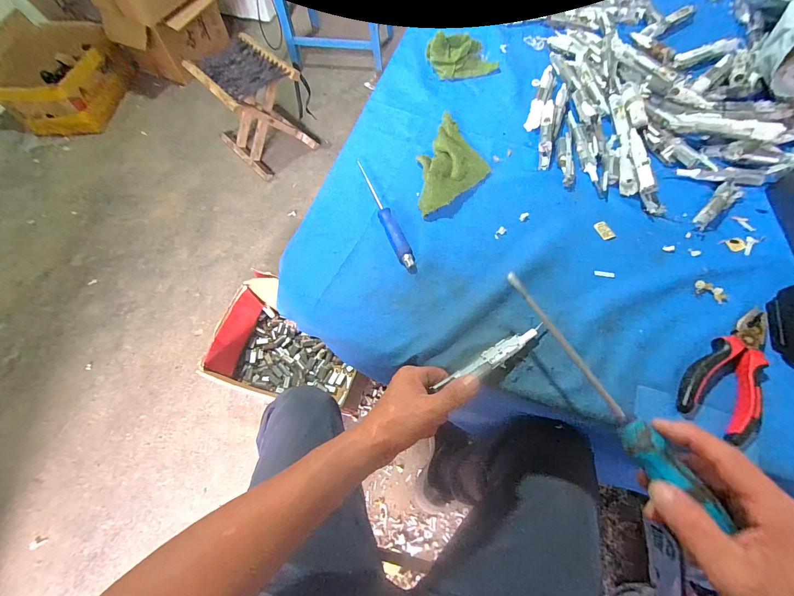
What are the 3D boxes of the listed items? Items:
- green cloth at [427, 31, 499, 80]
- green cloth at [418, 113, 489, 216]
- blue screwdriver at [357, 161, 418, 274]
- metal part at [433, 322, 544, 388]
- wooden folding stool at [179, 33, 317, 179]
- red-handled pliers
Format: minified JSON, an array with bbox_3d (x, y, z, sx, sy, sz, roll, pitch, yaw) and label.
[{"bbox_3d":[0.113,-0.413,0.576,0.111,0.039,0.064,-16,67,-6],"label":"green cloth"},{"bbox_3d":[0.080,-0.191,0.479,0.093,0.032,0.174,12,67,7],"label":"green cloth"},{"bbox_3d":[-0.017,-0.111,0.452,0.019,0.013,0.187,-22,67,-8],"label":"blue screwdriver"},{"bbox_3d":[0.099,0.065,0.359,0.133,0.019,0.021,-26,68,-15],"label":"metal part"},{"bbox_3d":[-0.537,-0.722,1.302,0.320,0.308,0.286,41,73,17],"label":"wooden folding stool"},{"bbox_3d":[0.358,0.072,0.356,0.069,0.018,0.157,40,73,17],"label":"red-handled pliers"}]

